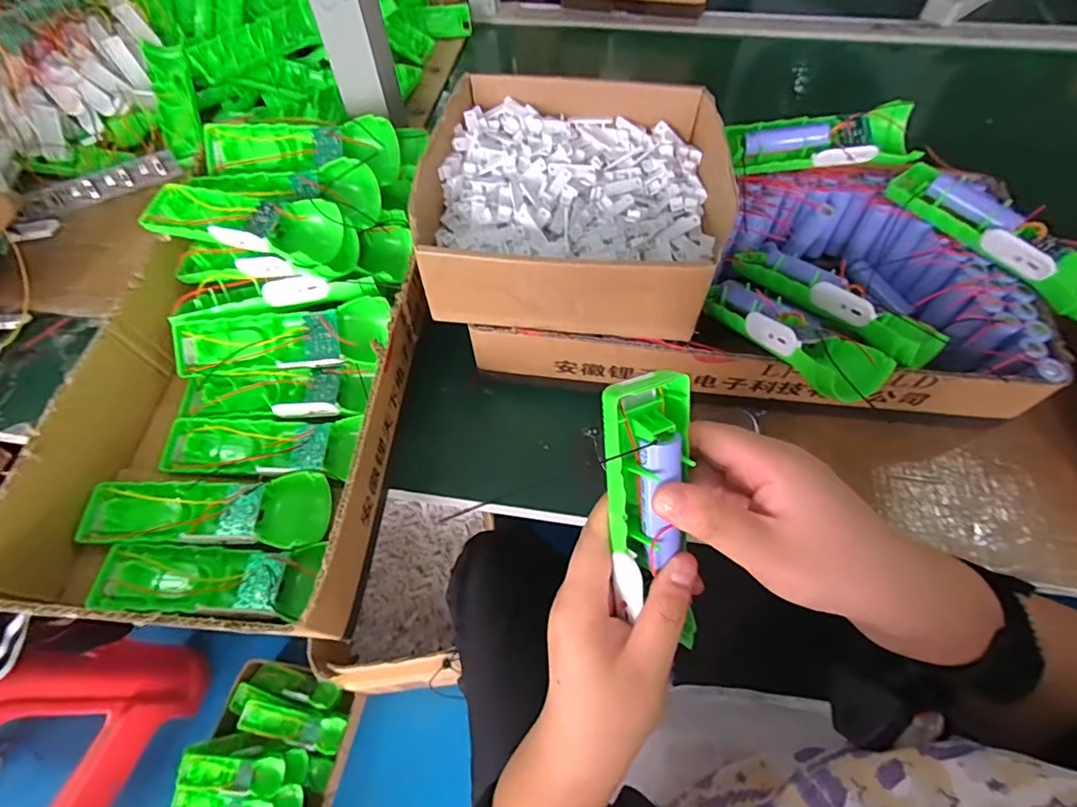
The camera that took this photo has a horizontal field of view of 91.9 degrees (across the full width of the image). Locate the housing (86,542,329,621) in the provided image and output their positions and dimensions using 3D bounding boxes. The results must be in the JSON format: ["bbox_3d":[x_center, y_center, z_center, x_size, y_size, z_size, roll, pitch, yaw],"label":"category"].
[{"bbox_3d":[-0.216,0.115,0.340,0.146,0.022,0.043,-1,59,2],"label":"housing"}]

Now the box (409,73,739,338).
[{"bbox_3d":[0.028,-0.156,0.392,0.211,0.062,0.206,5,60,5],"label":"box"}]

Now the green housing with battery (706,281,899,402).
[{"bbox_3d":[0.170,-0.052,0.367,0.056,0.033,0.151,-26,43,-12],"label":"green housing with battery"}]

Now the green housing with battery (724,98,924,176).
[{"bbox_3d":[0.241,-0.221,0.443,0.152,0.032,0.060,-4,59,0],"label":"green housing with battery"}]

